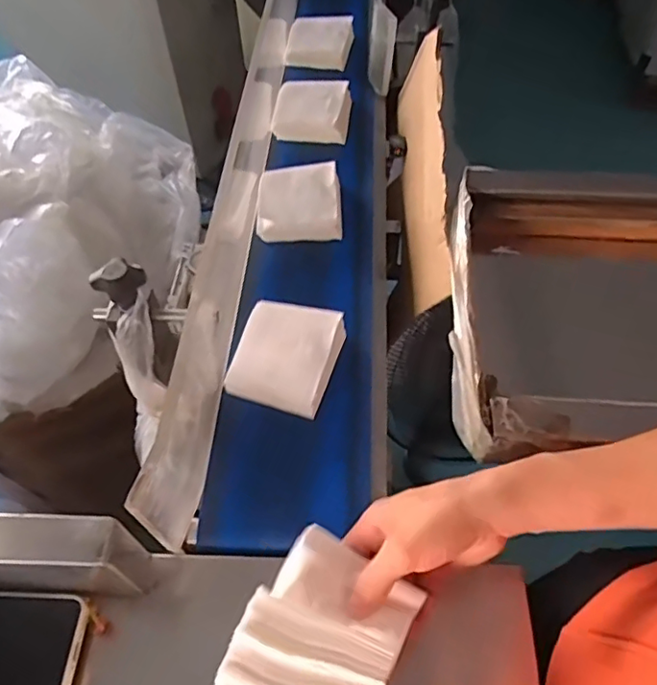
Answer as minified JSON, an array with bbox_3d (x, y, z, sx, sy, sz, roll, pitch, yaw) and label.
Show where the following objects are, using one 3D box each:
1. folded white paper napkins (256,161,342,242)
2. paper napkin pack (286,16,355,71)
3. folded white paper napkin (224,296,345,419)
[{"bbox_3d":[-0.034,-0.168,0.685,0.098,0.042,0.107,-1,55,-1],"label":"folded white paper napkins"},{"bbox_3d":[-0.016,-0.464,0.894,0.095,0.026,0.121,9,56,6],"label":"paper napkin pack"},{"bbox_3d":[-0.039,0.011,0.558,0.092,0.032,0.100,16,57,10],"label":"folded white paper napkin"}]

